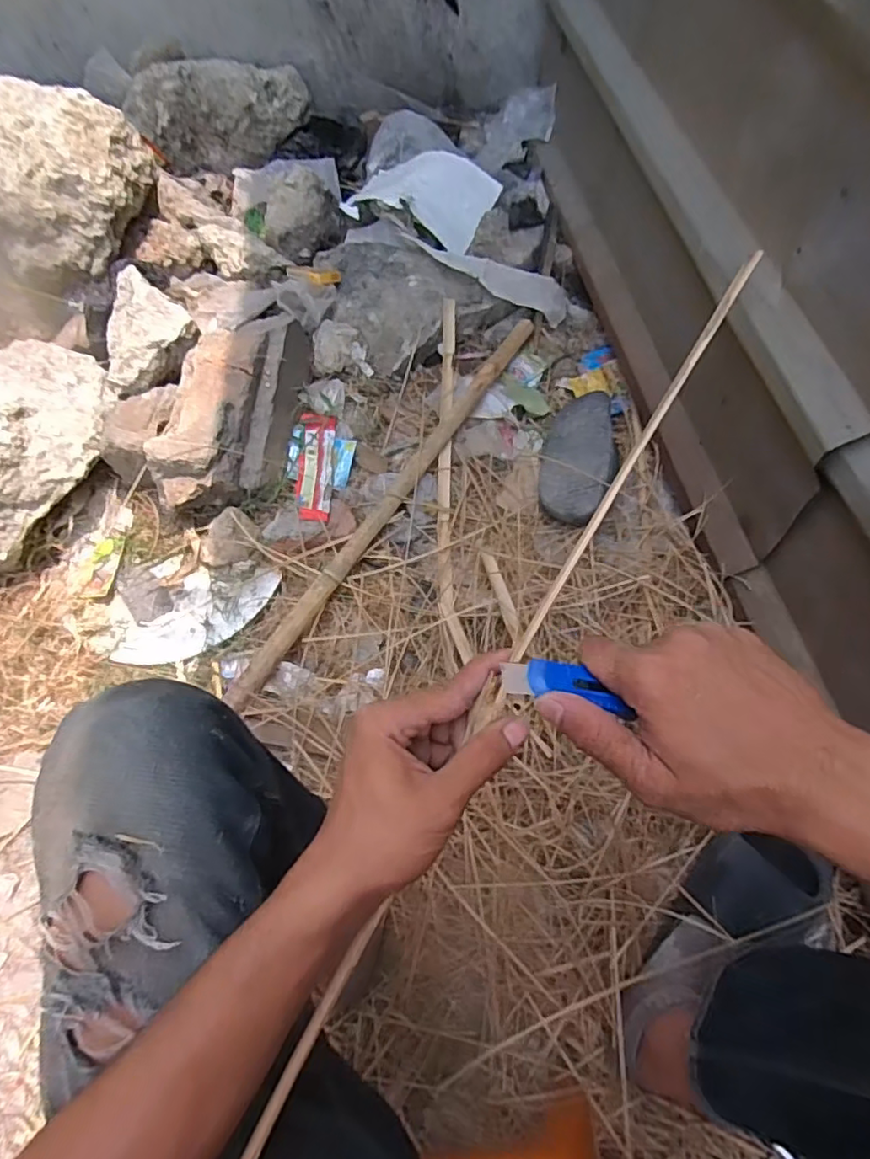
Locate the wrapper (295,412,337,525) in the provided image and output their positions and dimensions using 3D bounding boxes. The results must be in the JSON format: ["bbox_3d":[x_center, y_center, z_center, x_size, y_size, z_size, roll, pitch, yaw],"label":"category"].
[{"bbox_3d":[-0.196,-0.180,0.979,0.058,0.030,0.208,-2,64,2],"label":"wrapper"}]

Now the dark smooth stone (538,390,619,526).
[{"bbox_3d":[0.232,-0.209,0.944,0.116,0.085,0.277,15,66,10],"label":"dark smooth stone"}]

